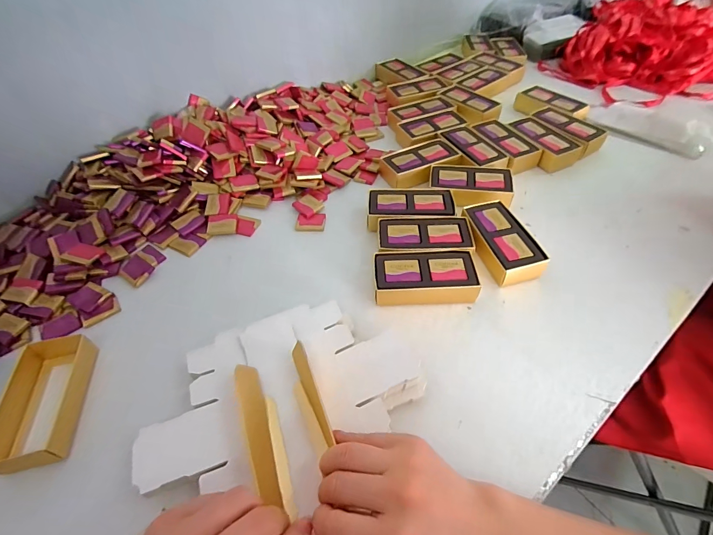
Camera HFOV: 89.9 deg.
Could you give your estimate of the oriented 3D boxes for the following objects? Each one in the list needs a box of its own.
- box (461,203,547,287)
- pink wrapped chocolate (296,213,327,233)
[{"bbox_3d":[0.176,-0.035,0.441,0.068,0.027,0.115,-15,50,-8],"label":"box"},{"bbox_3d":[-0.064,-0.064,0.504,0.040,0.004,0.033,1,50,5],"label":"pink wrapped chocolate"}]

